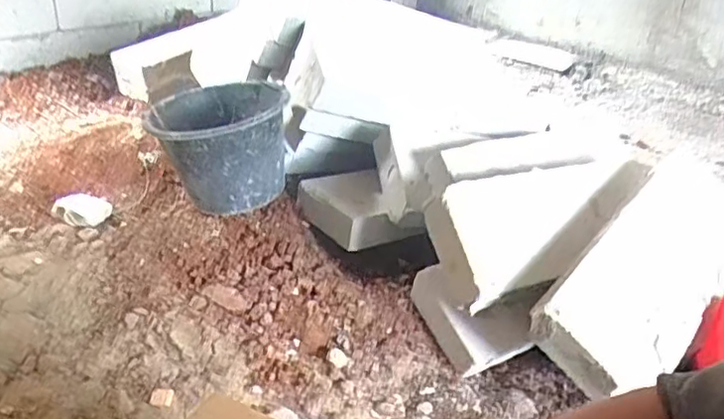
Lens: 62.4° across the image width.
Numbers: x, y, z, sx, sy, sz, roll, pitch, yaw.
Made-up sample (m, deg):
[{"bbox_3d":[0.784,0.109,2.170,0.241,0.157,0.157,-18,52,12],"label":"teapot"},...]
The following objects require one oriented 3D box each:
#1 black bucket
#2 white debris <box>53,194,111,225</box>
[{"bbox_3d":[-0.279,-0.130,1.190,0.249,0.196,0.248,4,30,-2],"label":"black bucket"},{"bbox_3d":[-0.603,0.000,1.283,0.120,0.048,0.078,12,30,12],"label":"white debris"}]

